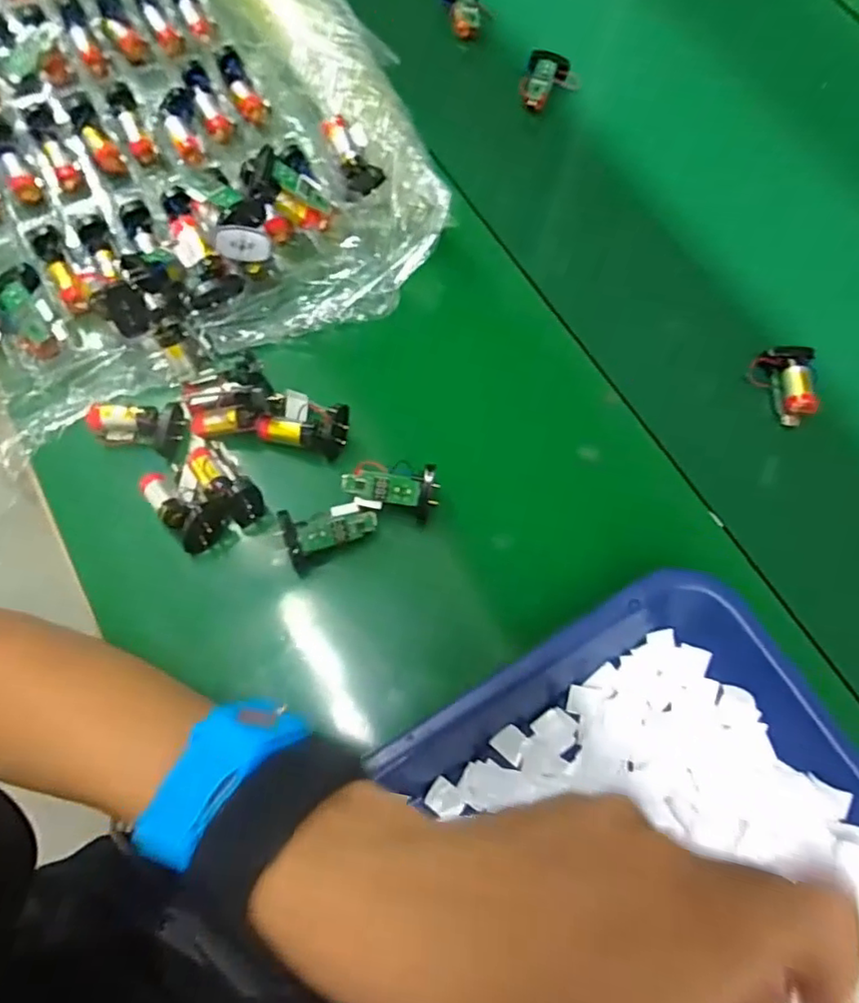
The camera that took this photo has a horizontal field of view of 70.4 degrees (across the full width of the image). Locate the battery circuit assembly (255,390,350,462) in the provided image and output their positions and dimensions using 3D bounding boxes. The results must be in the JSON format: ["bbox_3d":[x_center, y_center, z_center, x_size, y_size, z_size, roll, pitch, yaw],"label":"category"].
[{"bbox_3d":[-0.074,-0.047,0.363,0.051,0.028,0.033,16,72,5],"label":"battery circuit assembly"}]

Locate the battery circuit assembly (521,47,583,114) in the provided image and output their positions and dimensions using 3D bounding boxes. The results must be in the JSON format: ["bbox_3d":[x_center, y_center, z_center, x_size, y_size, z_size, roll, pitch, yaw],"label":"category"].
[{"bbox_3d":[0.096,-0.331,0.484,0.041,0.019,0.054,17,72,6],"label":"battery circuit assembly"}]

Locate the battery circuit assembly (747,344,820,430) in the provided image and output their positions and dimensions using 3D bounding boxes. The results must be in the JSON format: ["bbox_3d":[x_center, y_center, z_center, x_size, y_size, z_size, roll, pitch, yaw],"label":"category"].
[{"bbox_3d":[0.231,-0.077,0.396,0.031,0.024,0.055,9,72,3],"label":"battery circuit assembly"}]

